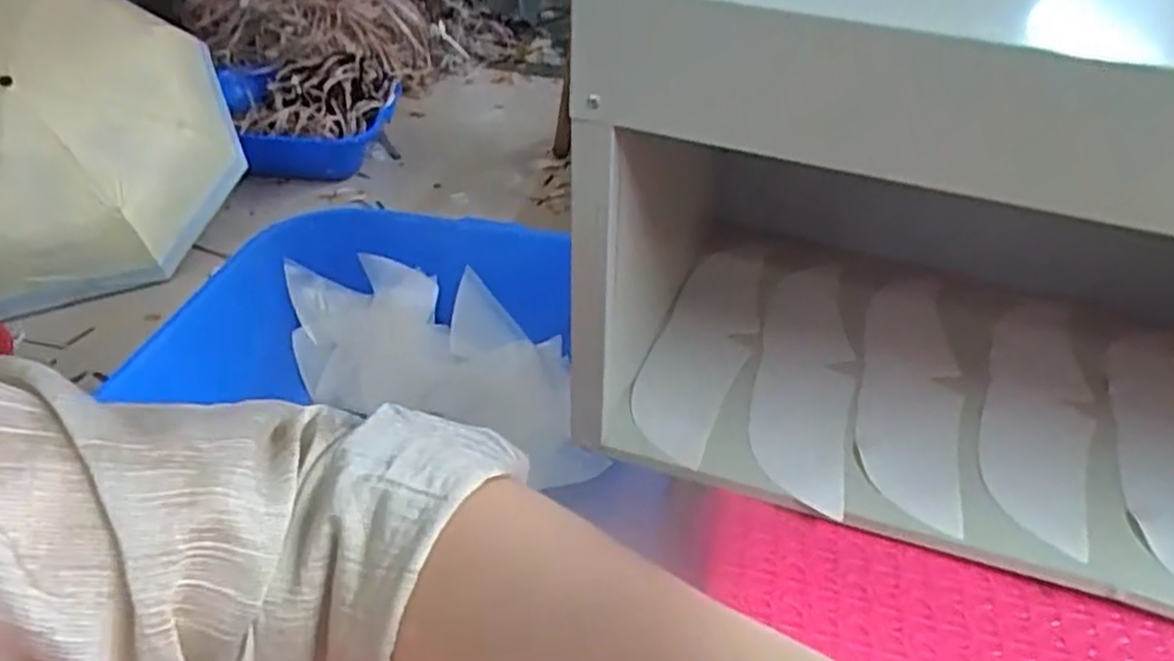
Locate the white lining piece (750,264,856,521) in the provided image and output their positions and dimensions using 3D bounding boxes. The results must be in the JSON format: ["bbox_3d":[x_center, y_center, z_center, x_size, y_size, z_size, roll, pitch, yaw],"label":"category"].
[{"bbox_3d":[0.149,0.022,0.532,0.060,0.008,0.245,11,38,10],"label":"white lining piece"}]

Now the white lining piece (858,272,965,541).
[{"bbox_3d":[0.217,0.034,0.522,0.060,0.005,0.247,9,37,16],"label":"white lining piece"}]

